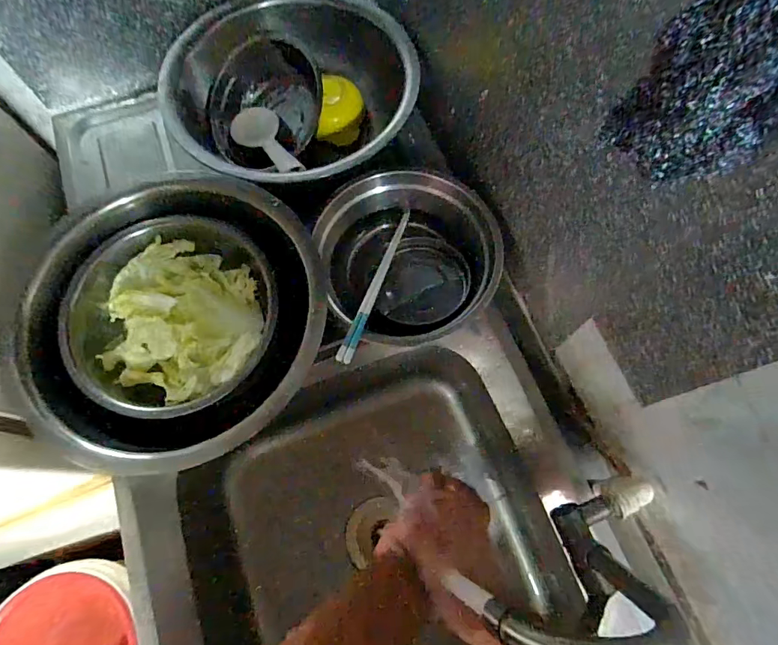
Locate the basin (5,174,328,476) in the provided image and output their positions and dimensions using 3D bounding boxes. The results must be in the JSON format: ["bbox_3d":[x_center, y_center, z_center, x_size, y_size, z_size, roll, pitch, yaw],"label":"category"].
[{"bbox_3d":[-0.233,-0.003,0.490,0.290,0.092,0.314,0,70,0],"label":"basin"}]

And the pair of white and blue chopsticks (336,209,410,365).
[{"bbox_3d":[-0.012,-0.052,0.516,0.014,0.008,0.234,18,56,6],"label":"pair of white and blue chopsticks"}]

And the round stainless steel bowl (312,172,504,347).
[{"bbox_3d":[0.020,-0.079,0.533,0.199,0.068,0.202,0,70,0],"label":"round stainless steel bowl"}]

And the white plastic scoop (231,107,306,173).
[{"bbox_3d":[-0.161,-0.242,0.599,0.063,0.030,0.161,-31,58,-11],"label":"white plastic scoop"}]

